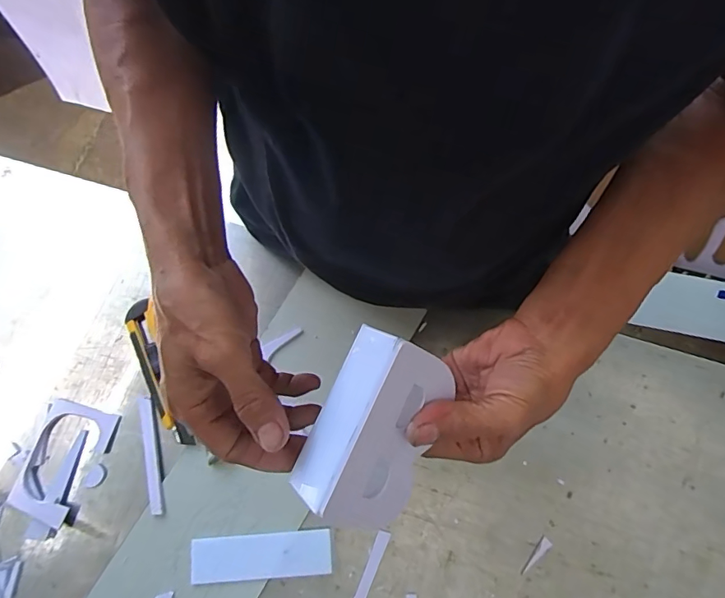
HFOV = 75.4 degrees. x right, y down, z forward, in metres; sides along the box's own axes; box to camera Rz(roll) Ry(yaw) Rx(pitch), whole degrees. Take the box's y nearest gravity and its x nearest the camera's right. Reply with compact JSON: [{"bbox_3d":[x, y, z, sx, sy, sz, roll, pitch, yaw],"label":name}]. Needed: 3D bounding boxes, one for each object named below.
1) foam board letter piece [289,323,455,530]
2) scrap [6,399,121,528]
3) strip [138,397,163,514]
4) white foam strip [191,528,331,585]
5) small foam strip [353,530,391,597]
[{"bbox_3d":[0.010,0.078,0.289,0.062,0.047,0.107,31,83,-32],"label":"foam board letter piece"},{"bbox_3d":[-0.303,0.161,0.469,0.071,0.007,0.113,19,76,7],"label":"scrap"},{"bbox_3d":[-0.215,0.157,0.475,0.015,0.005,0.114,-15,74,-2],"label":"strip"},{"bbox_3d":[-0.097,0.246,0.448,0.131,0.005,0.039,-5,74,1],"label":"white foam strip"},{"bbox_3d":[0.009,0.253,0.442,0.011,0.004,0.066,22,76,8],"label":"small foam strip"}]

